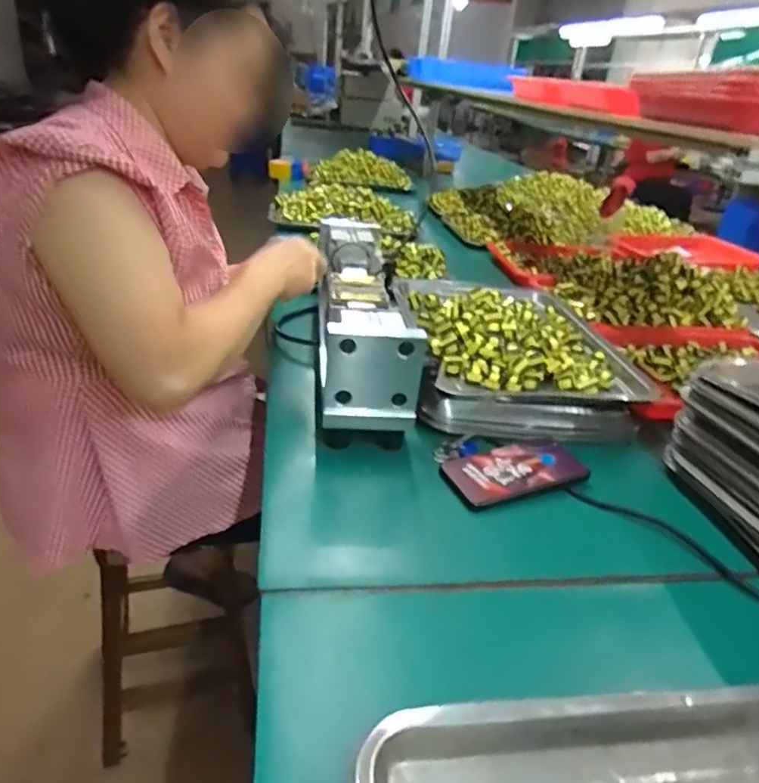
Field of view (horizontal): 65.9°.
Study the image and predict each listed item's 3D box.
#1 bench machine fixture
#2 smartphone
[{"bbox_3d":[-0.030,-0.113,0.827,0.105,0.134,0.498,2,29,-7],"label":"bench machine fixture"},{"bbox_3d":[0.146,0.082,0.620,0.151,0.008,0.078,-8,32,-23],"label":"smartphone"}]

